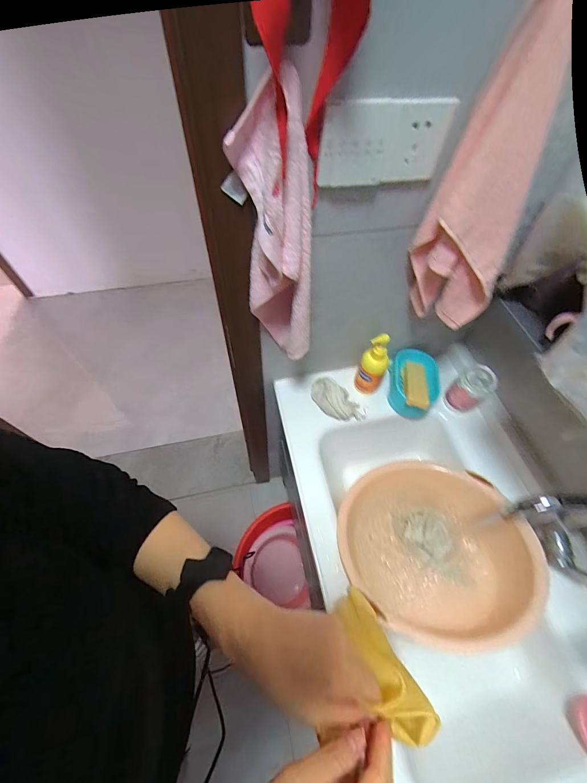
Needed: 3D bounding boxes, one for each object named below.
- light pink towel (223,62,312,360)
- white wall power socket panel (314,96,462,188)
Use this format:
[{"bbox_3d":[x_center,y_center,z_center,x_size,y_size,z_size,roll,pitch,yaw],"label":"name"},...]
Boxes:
[{"bbox_3d":[-0.024,-0.185,0.470,0.089,0.392,0.073,-15,60,-11],"label":"light pink towel"},{"bbox_3d":[0.112,-0.302,0.400,0.165,0.088,0.016,-16,60,-12],"label":"white wall power socket panel"}]

